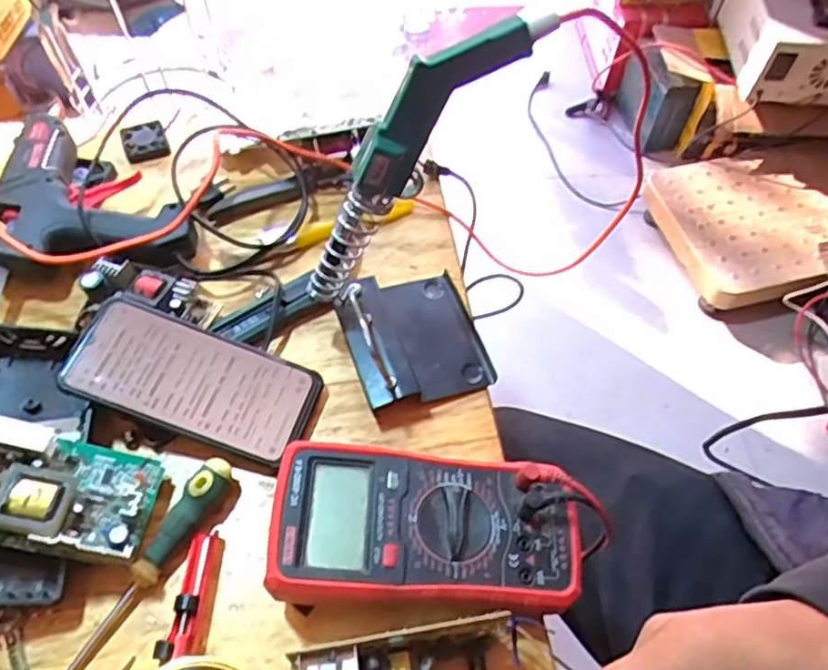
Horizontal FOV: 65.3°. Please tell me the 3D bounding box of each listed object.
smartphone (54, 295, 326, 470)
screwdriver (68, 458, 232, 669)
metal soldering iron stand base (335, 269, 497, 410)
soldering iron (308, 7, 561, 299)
[{"bbox_3d":[-0.153,0.031,0.453,0.165,0.009,0.076,21,58,-3],"label":"smartphone"},{"bbox_3d":[-0.160,0.142,0.394,0.020,0.021,0.147,24,59,13],"label":"screwdriver"},{"bbox_3d":[0.001,-0.003,0.494,0.100,0.033,0.109,-16,59,-11],"label":"metal soldering iron stand base"},{"bbox_3d":[-0.010,-0.111,0.407,0.043,0.227,0.030,4,45,-48],"label":"soldering iron"}]

